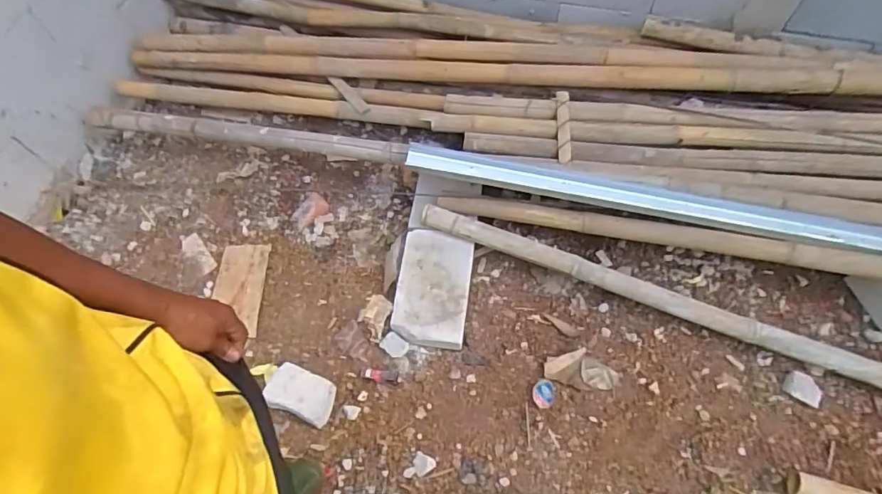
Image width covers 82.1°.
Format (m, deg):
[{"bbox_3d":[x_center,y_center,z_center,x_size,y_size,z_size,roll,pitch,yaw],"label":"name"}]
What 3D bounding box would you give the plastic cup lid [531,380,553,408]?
[{"bbox_3d":[0.272,0.390,1.346,0.057,0.018,0.071,1,65,4],"label":"plastic cup lid"}]

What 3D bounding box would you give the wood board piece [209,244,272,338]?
[{"bbox_3d":[-0.607,0.123,1.517,0.160,0.025,0.271,-3,69,11],"label":"wood board piece"}]

